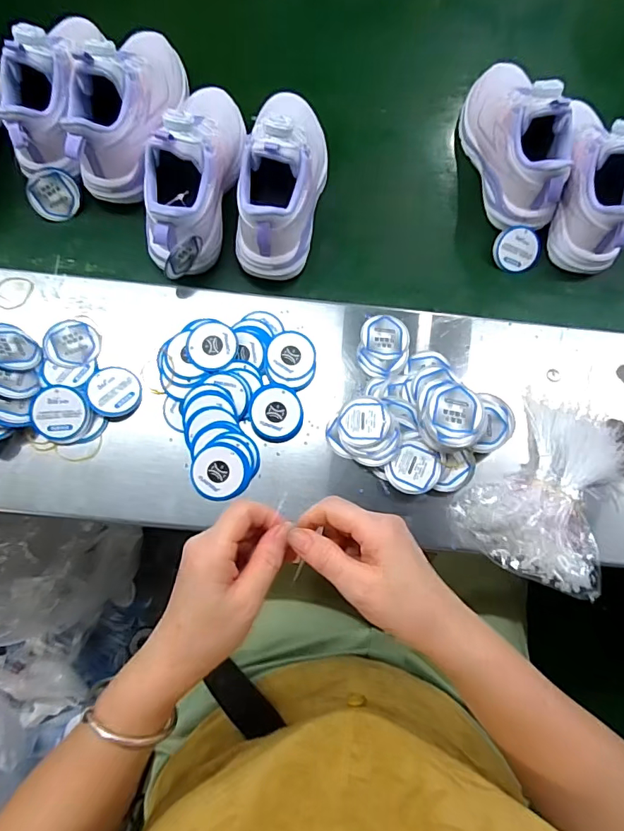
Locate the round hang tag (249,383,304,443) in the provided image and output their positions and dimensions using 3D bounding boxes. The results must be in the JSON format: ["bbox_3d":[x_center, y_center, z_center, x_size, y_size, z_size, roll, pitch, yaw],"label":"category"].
[{"bbox_3d":[-0.033,-0.003,0.440,0.048,0.007,0.053,5,85,1],"label":"round hang tag"}]

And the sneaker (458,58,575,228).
[{"bbox_3d":[0.225,-0.318,0.511,0.077,0.092,0.208,-8,85,0],"label":"sneaker"}]

